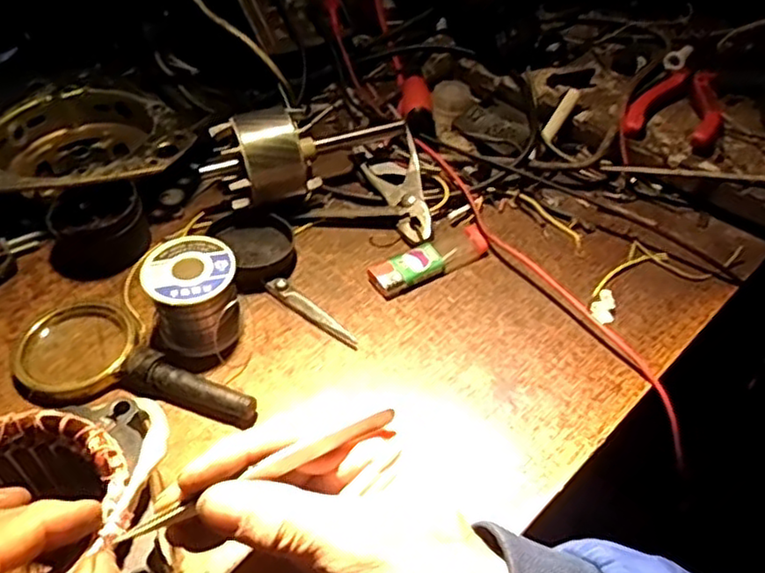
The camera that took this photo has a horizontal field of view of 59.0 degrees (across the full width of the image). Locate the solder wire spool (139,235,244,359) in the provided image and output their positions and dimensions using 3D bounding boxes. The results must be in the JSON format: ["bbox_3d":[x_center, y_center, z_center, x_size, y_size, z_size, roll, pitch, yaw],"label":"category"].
[{"bbox_3d":[-0.111,0.006,0.407,0.050,0.051,0.052,-1,50,1],"label":"solder wire spool"}]

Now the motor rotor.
[{"bbox_3d":[-0.057,-0.103,0.483,0.140,0.061,0.062,-32,56,-23],"label":"motor rotor"}]

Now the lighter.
[{"bbox_3d":[0.031,-0.018,0.451,0.085,0.011,0.027,-22,52,-16],"label":"lighter"}]

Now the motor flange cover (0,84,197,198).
[{"bbox_3d":[-0.224,-0.109,0.501,0.170,0.039,0.149,-8,50,-5],"label":"motor flange cover"}]

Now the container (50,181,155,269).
[{"bbox_3d":[-0.185,-0.041,0.448,0.056,0.037,0.057,-1,50,1],"label":"container"}]

